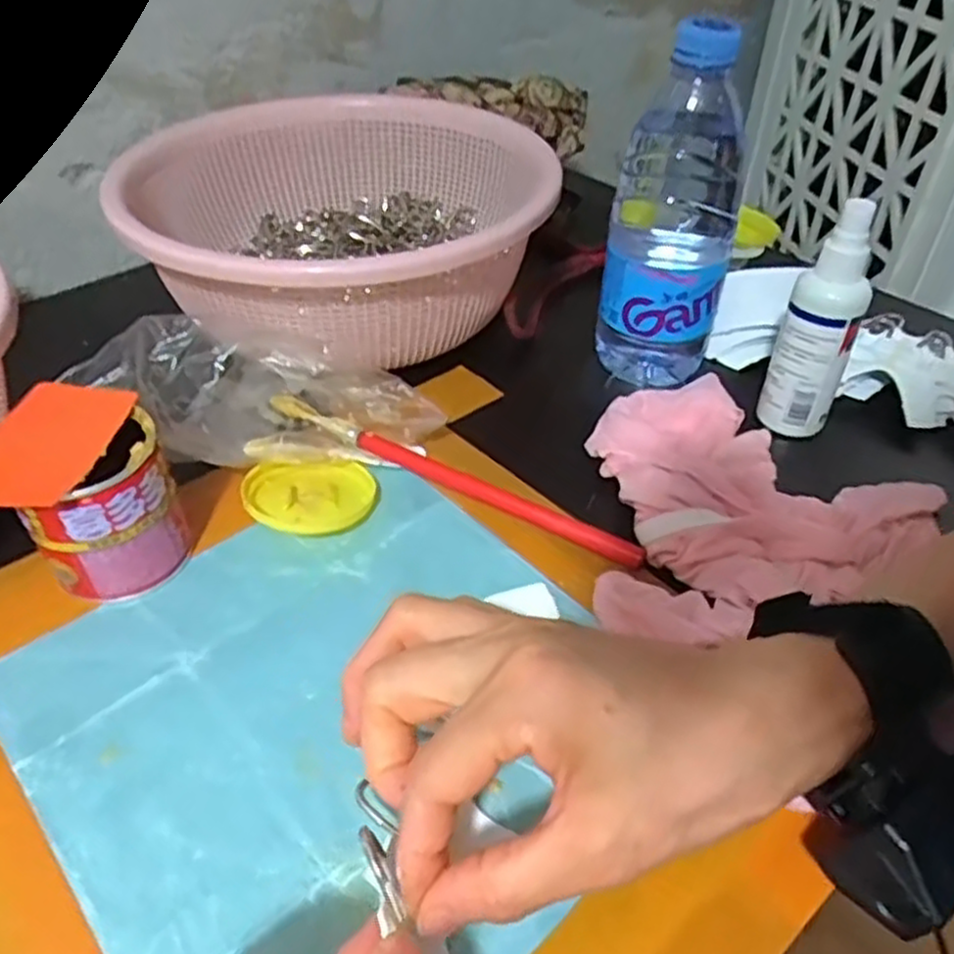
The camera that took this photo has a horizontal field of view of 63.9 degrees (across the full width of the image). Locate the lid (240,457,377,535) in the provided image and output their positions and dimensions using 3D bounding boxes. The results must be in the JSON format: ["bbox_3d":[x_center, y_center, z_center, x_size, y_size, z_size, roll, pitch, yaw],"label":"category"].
[{"bbox_3d":[-0.087,0.010,0.400,0.066,0.008,0.056,-2,41,-18],"label":"lid"}]

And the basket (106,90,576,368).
[{"bbox_3d":[-0.082,-0.169,0.521,0.263,0.090,0.276,12,43,13],"label":"basket"}]

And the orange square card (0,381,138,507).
[{"bbox_3d":[-0.186,-0.016,0.331,0.049,0.004,0.079,7,41,-2],"label":"orange square card"}]

